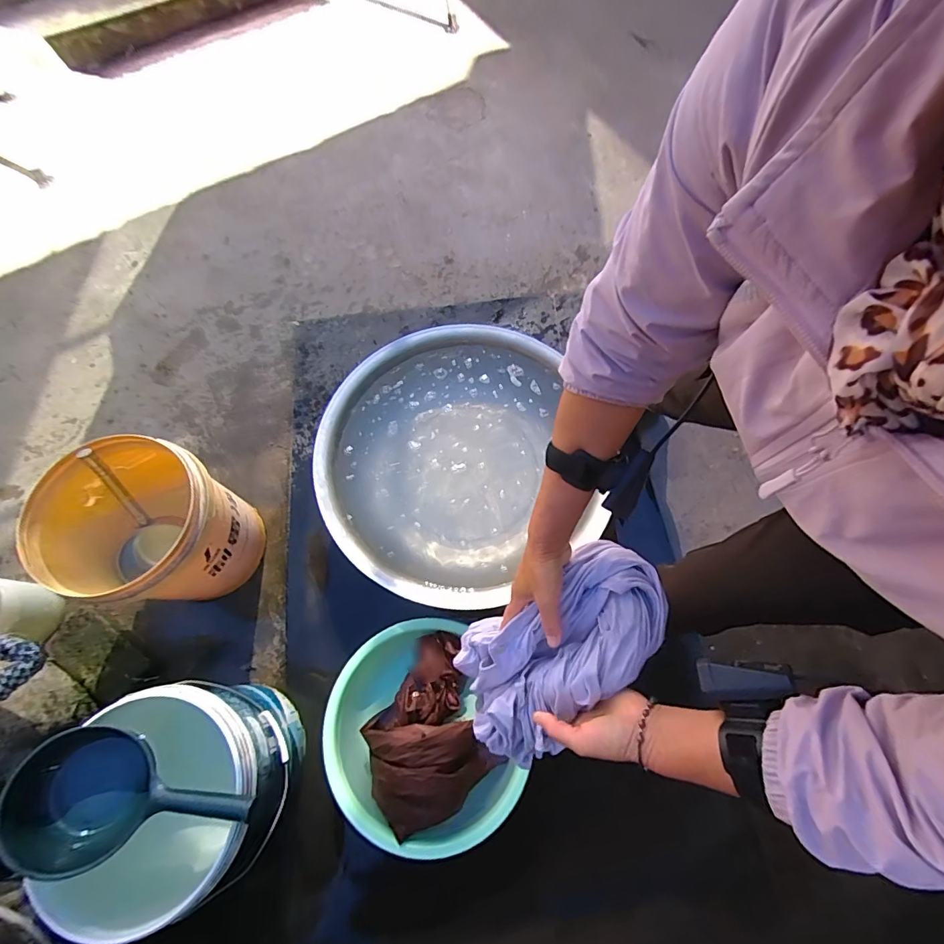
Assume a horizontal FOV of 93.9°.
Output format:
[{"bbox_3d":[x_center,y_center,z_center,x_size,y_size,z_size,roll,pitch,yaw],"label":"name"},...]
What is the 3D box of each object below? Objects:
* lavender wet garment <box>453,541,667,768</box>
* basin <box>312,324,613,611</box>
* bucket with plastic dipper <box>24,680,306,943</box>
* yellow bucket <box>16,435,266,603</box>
[{"bbox_3d":[0.100,0.199,0.510,0.272,0.109,0.145,-46,73,18],"label":"lavender wet garment"},{"bbox_3d":[-0.040,-0.018,1.084,0.617,0.176,0.656,0,68,1],"label":"basin"},{"bbox_3d":[-0.469,0.547,0.783,0.278,0.313,0.311,6,69,3],"label":"bucket with plastic dipper"},{"bbox_3d":[-0.642,0.126,0.925,0.282,0.336,0.277,0,68,1],"label":"yellow bucket"}]

